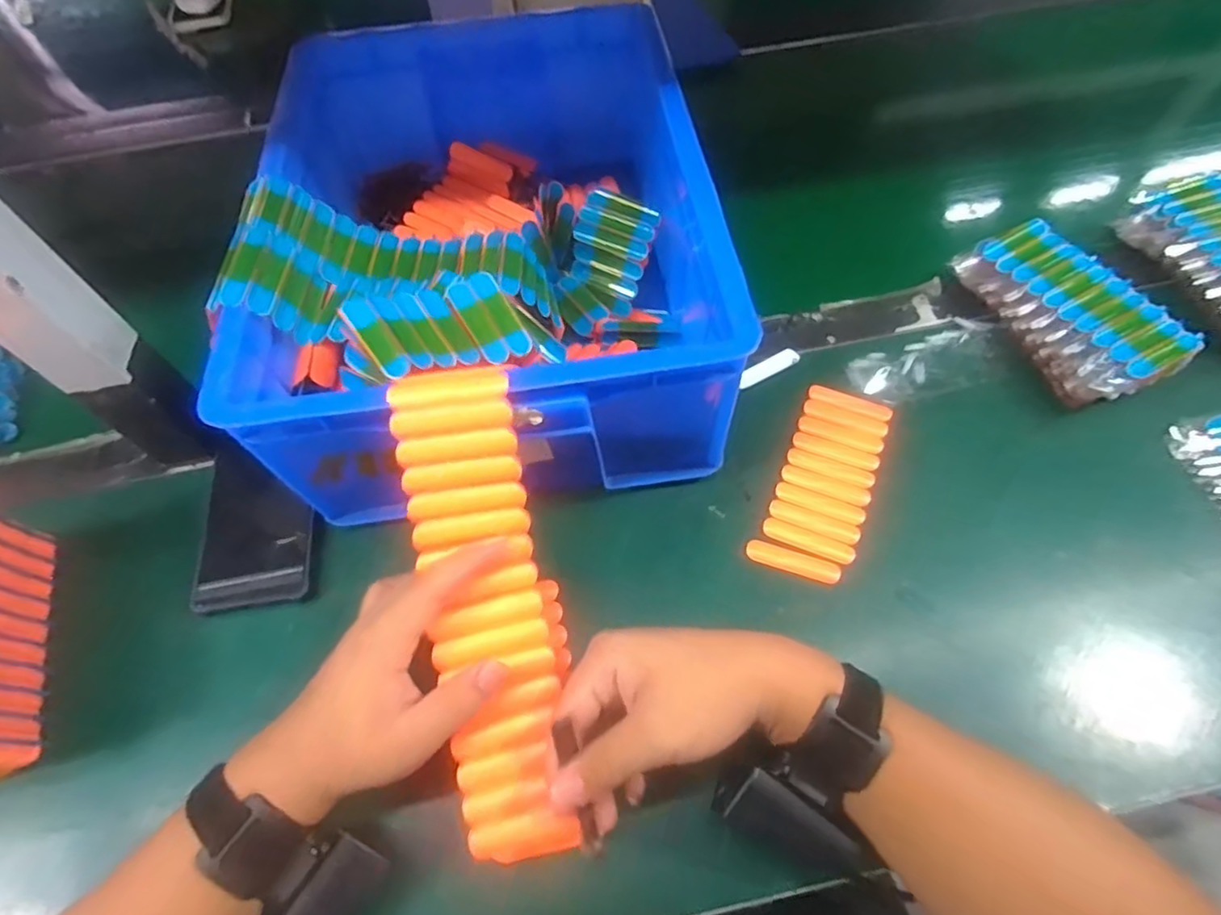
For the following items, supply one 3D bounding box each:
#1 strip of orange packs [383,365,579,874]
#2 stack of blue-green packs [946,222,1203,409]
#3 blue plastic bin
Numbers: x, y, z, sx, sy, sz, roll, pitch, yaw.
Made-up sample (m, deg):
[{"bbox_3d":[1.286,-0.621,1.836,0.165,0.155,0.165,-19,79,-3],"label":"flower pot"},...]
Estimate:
[{"bbox_3d":[-0.063,0.088,0.336,0.068,0.031,0.262,-10,90,-3],"label":"strip of orange packs"},{"bbox_3d":[0.358,-0.115,0.495,0.091,0.051,0.165,-18,61,-7],"label":"stack of blue-green packs"},{"bbox_3d":[-0.093,-0.176,0.485,0.296,0.137,0.417,-8,60,-2],"label":"blue plastic bin"}]

